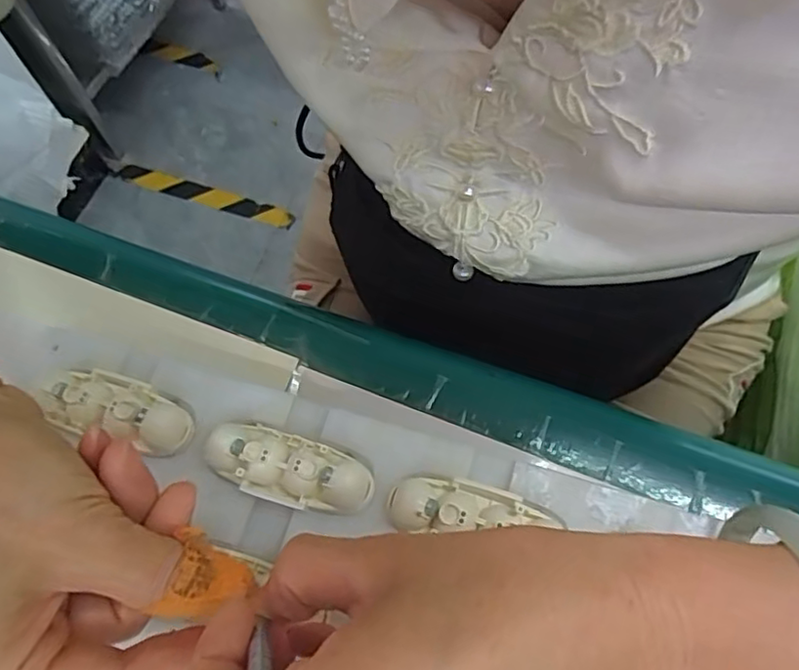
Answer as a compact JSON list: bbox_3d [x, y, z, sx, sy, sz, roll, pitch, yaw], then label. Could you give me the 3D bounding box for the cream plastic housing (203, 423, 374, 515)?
[{"bbox_3d":[-0.041,0.049,0.231,0.061,0.015,0.024,15,67,8],"label":"cream plastic housing"}]

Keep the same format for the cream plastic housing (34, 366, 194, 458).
[{"bbox_3d":[-0.108,0.028,0.243,0.059,0.018,0.026,14,67,7],"label":"cream plastic housing"}]

